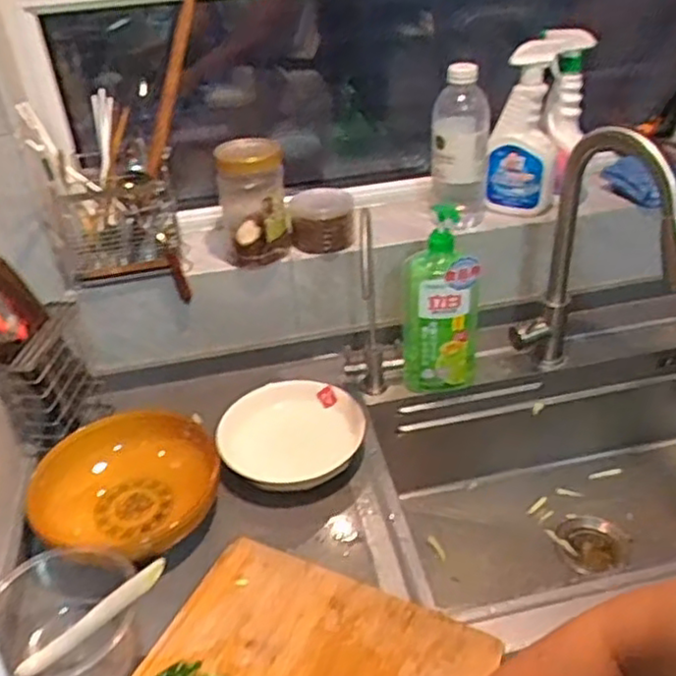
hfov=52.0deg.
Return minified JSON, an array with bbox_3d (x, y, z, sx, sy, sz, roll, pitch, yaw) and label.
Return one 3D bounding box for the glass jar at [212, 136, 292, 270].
[{"bbox_3d":[-0.127,-0.208,1.029,0.101,0.164,0.114,-7,35,-4],"label":"glass jar"}]

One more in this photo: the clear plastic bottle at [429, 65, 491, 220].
[{"bbox_3d":[0.186,-0.293,1.054,0.084,0.229,0.084,1,35,8],"label":"clear plastic bottle"}]

